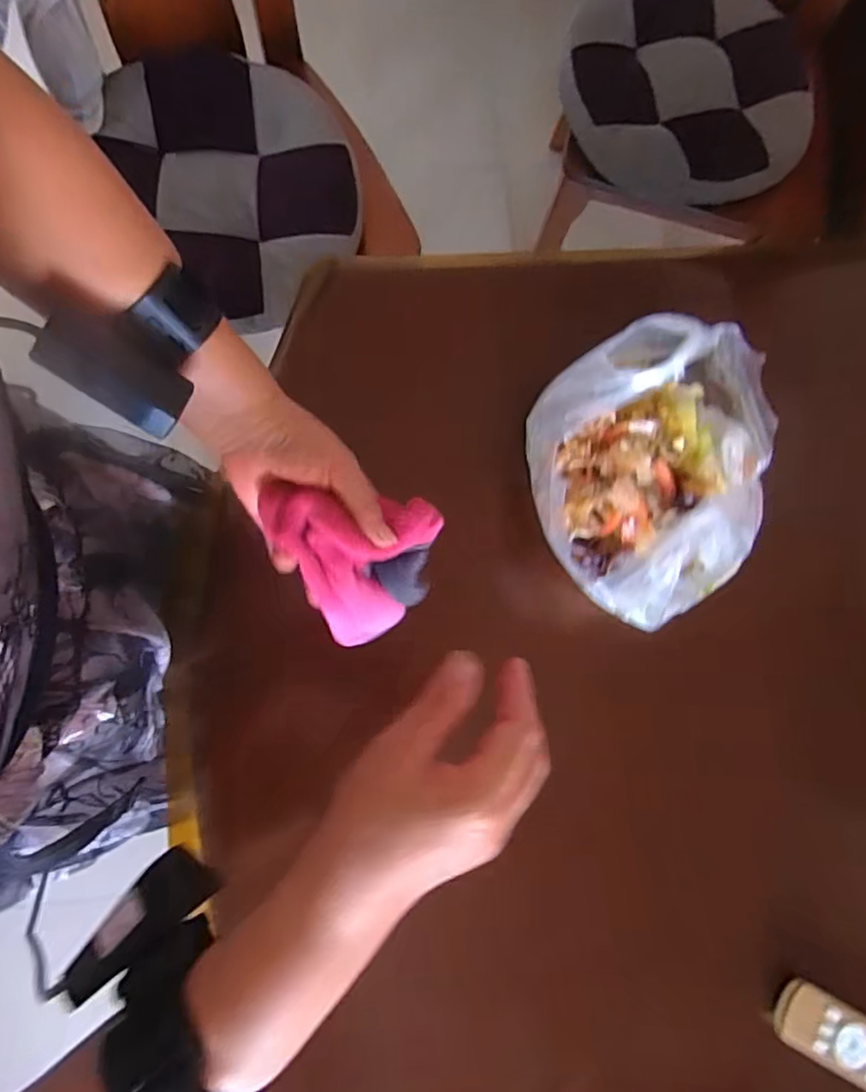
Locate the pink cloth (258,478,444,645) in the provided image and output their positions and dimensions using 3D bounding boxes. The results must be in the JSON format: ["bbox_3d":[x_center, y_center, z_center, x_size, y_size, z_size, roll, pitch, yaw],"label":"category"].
[{"bbox_3d":[-0.054,0.016,0.398,0.107,0.075,0.091,4,79,1],"label":"pink cloth"}]

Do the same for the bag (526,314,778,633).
[{"bbox_3d":[0.163,-0.049,0.416,0.158,0.128,0.187,-4,79,-1],"label":"bag"}]

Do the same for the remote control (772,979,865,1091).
[{"bbox_3d":[0.340,0.407,0.488,0.107,0.013,0.049,30,81,6],"label":"remote control"}]

